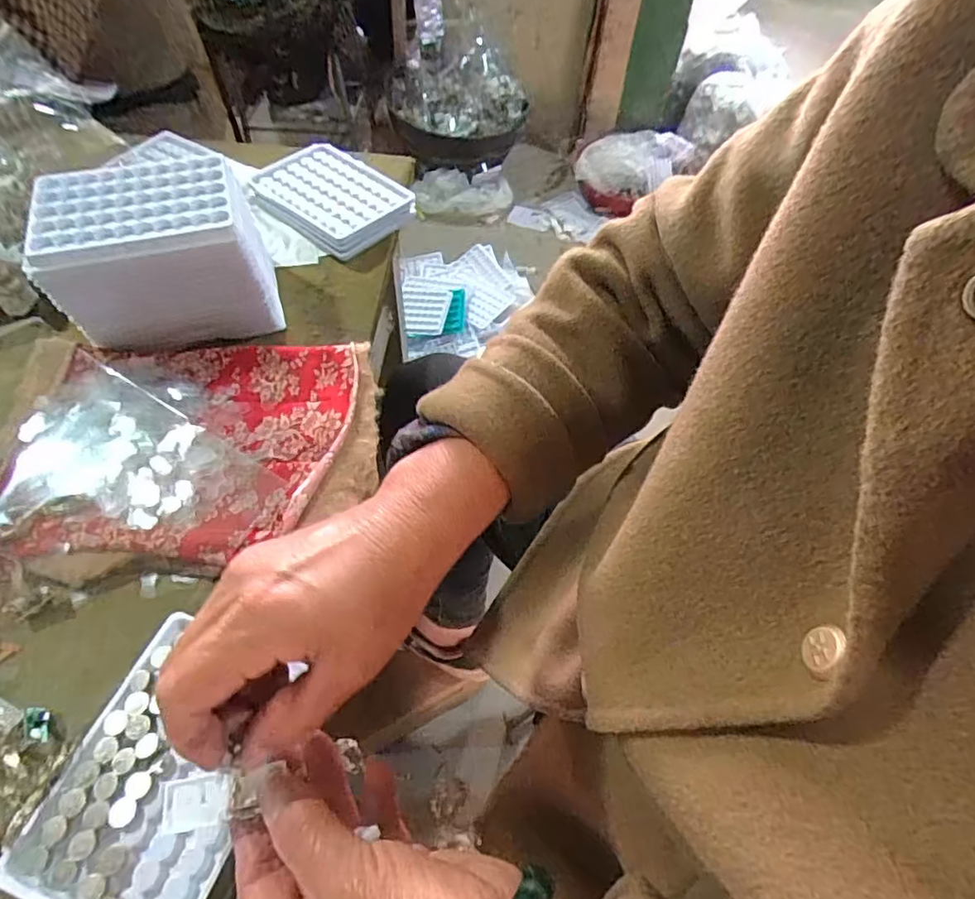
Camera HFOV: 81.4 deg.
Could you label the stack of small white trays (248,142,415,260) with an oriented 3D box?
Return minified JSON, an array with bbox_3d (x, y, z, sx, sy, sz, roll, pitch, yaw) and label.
[{"bbox_3d":[-0.143,-0.233,0.521,0.129,0.024,0.097,36,61,18],"label":"stack of small white trays"}]

